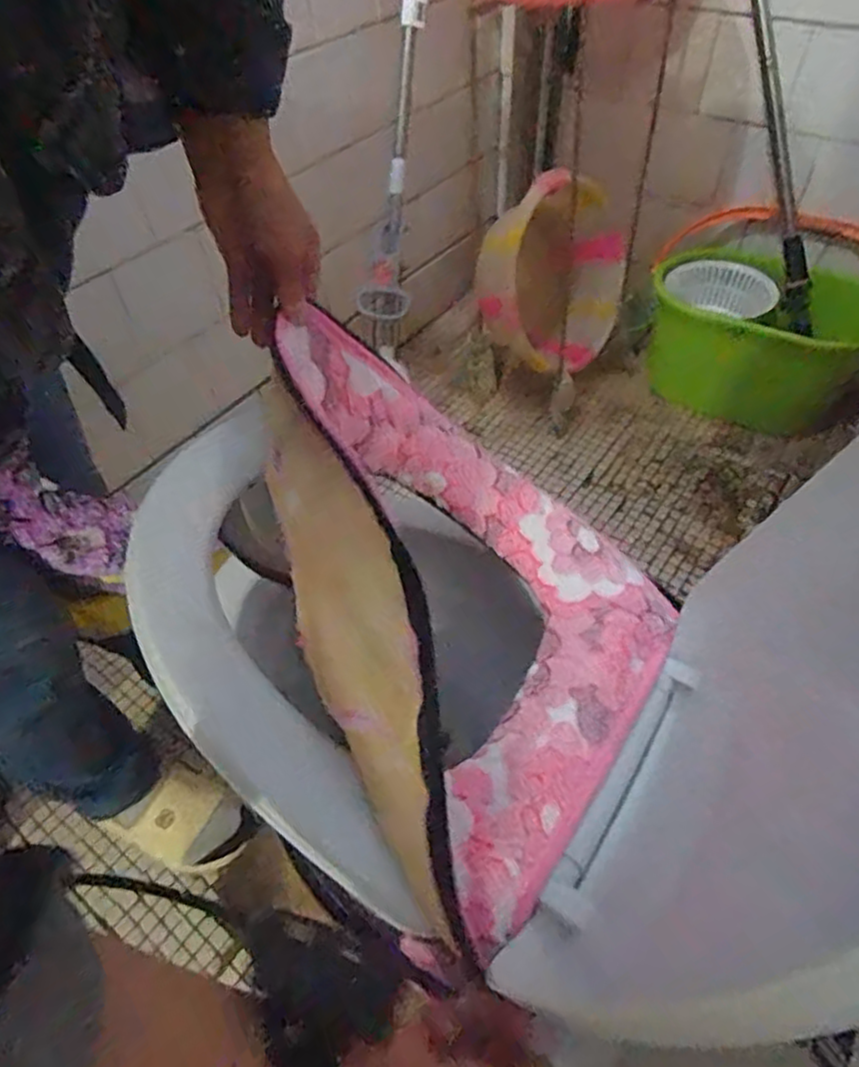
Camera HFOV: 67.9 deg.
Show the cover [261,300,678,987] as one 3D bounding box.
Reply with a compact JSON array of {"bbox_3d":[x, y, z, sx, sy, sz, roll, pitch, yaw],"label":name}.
[{"bbox_3d":[0.037,0.014,0.465,0.271,0.193,0.403,-20,49,-12],"label":"cover"}]

